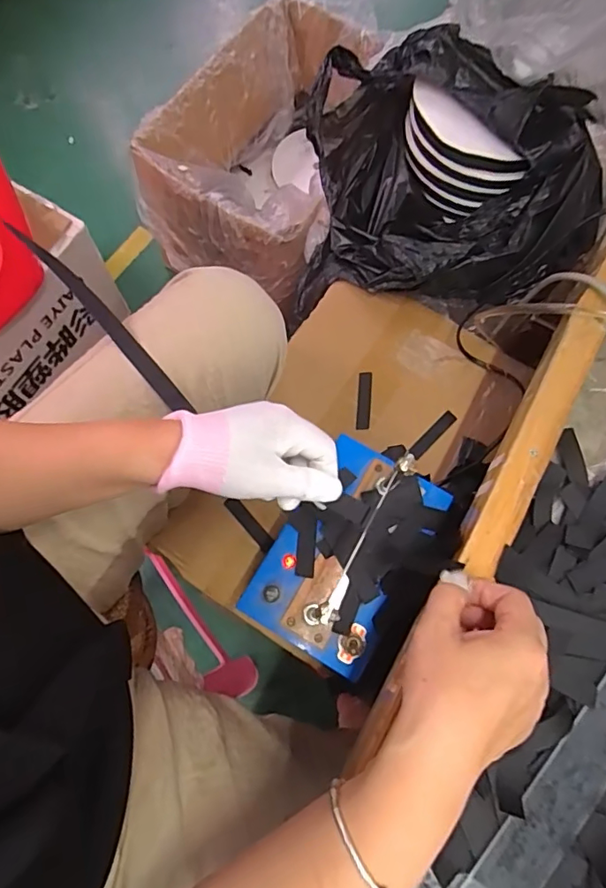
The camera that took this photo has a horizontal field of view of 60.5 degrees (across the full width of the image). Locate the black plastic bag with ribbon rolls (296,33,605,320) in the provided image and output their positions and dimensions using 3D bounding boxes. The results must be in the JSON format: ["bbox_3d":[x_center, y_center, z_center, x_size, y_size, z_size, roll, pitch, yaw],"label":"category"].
[{"bbox_3d":[0.168,-0.329,0.643,0.330,0.152,0.306,2,74,-3],"label":"black plastic bag with ribbon rolls"}]

